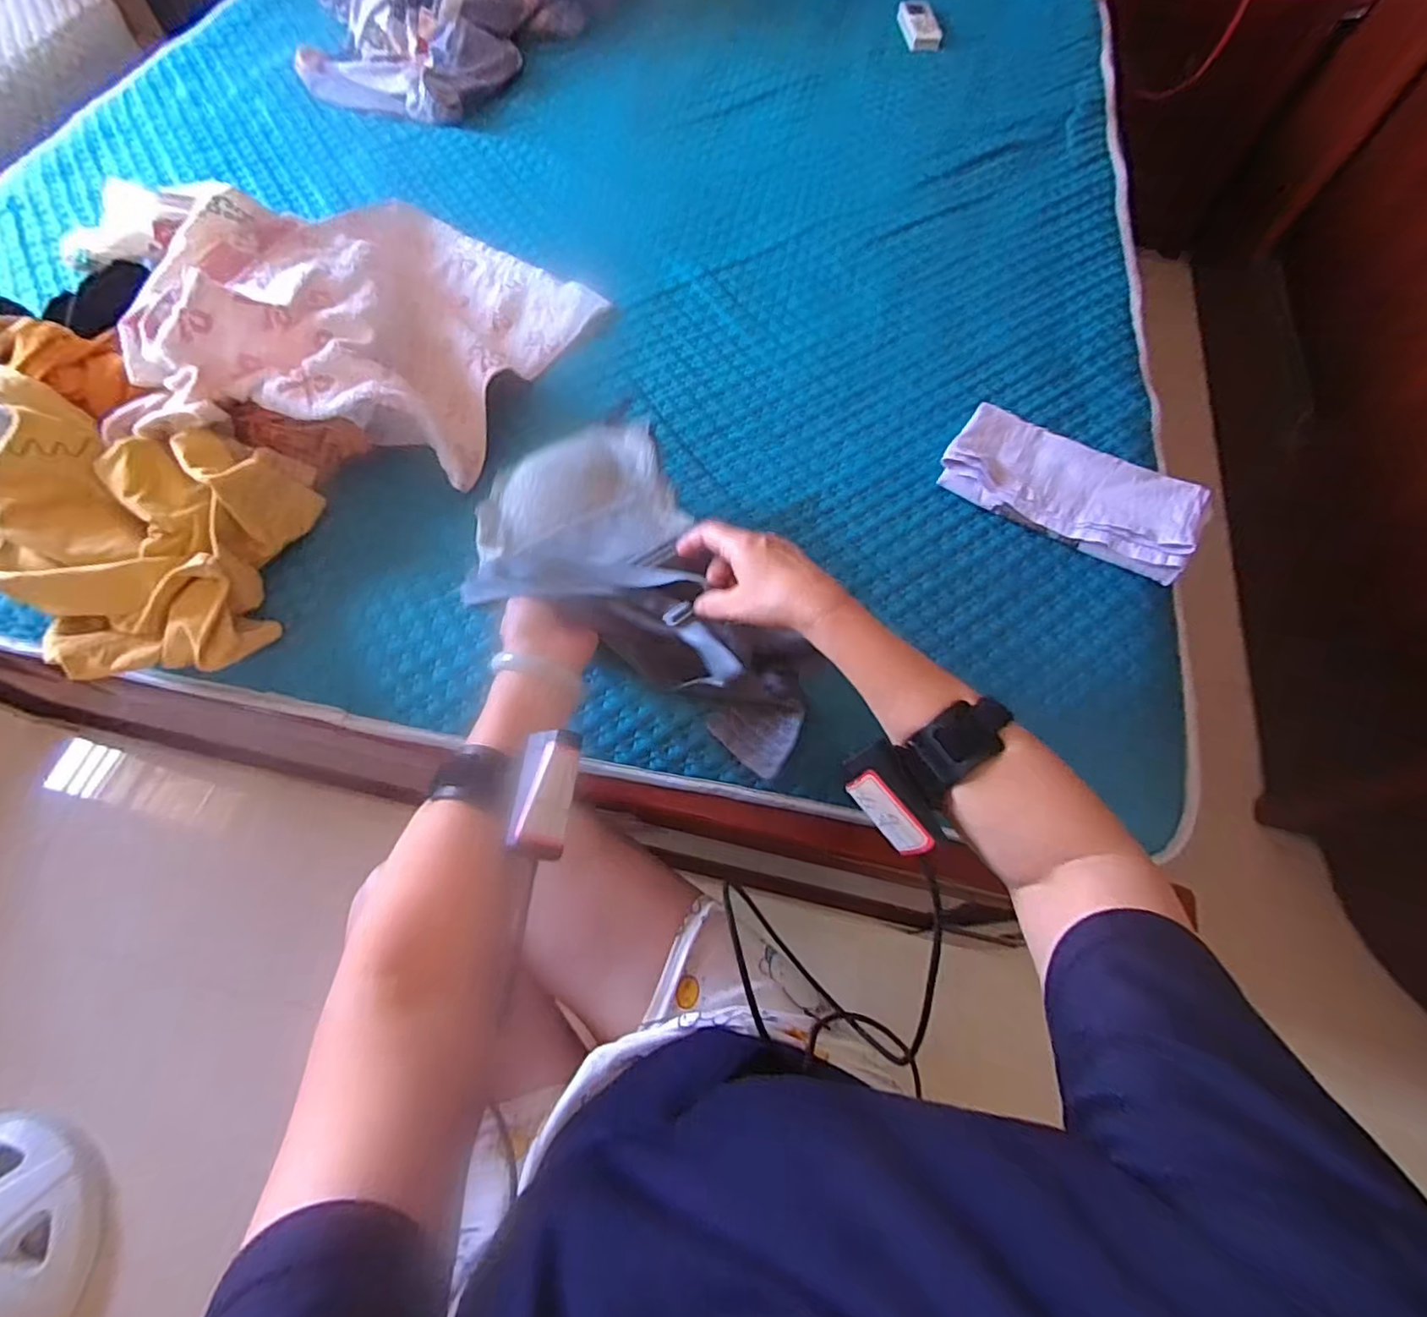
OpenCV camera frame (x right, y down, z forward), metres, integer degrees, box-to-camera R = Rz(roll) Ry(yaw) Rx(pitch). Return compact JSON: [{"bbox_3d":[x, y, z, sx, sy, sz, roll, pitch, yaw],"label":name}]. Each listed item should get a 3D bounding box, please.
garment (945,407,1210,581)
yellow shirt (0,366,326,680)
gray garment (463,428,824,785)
[{"bbox_3d":[0.350,-0.171,0.615,0.230,0.038,0.121,32,68,13],"label":"garment"},{"bbox_3d":[-0.554,-0.114,0.525,0.362,0.102,0.214,8,65,2],"label":"yellow shirt"},{"bbox_3d":[-0.052,-0.050,0.499,0.312,0.064,0.187,45,71,5],"label":"gray garment"}]

